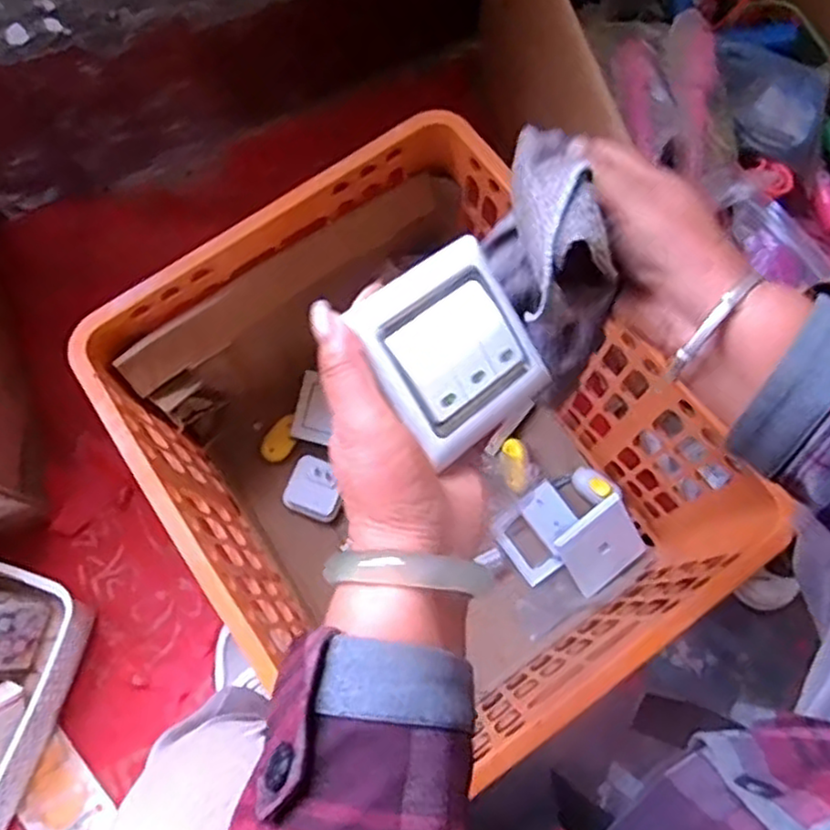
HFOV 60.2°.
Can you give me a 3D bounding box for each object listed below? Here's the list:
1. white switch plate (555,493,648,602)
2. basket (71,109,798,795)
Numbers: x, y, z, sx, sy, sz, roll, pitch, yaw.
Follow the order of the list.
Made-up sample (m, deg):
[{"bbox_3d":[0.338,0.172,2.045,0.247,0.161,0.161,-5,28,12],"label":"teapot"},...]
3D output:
[{"bbox_3d":[0.199,0.140,0.755,0.084,0.017,0.082,-35,109,-8],"label":"white switch plate"},{"bbox_3d":[-0.002,0.040,0.684,0.387,0.280,0.475,-34,76,-9],"label":"basket"}]

